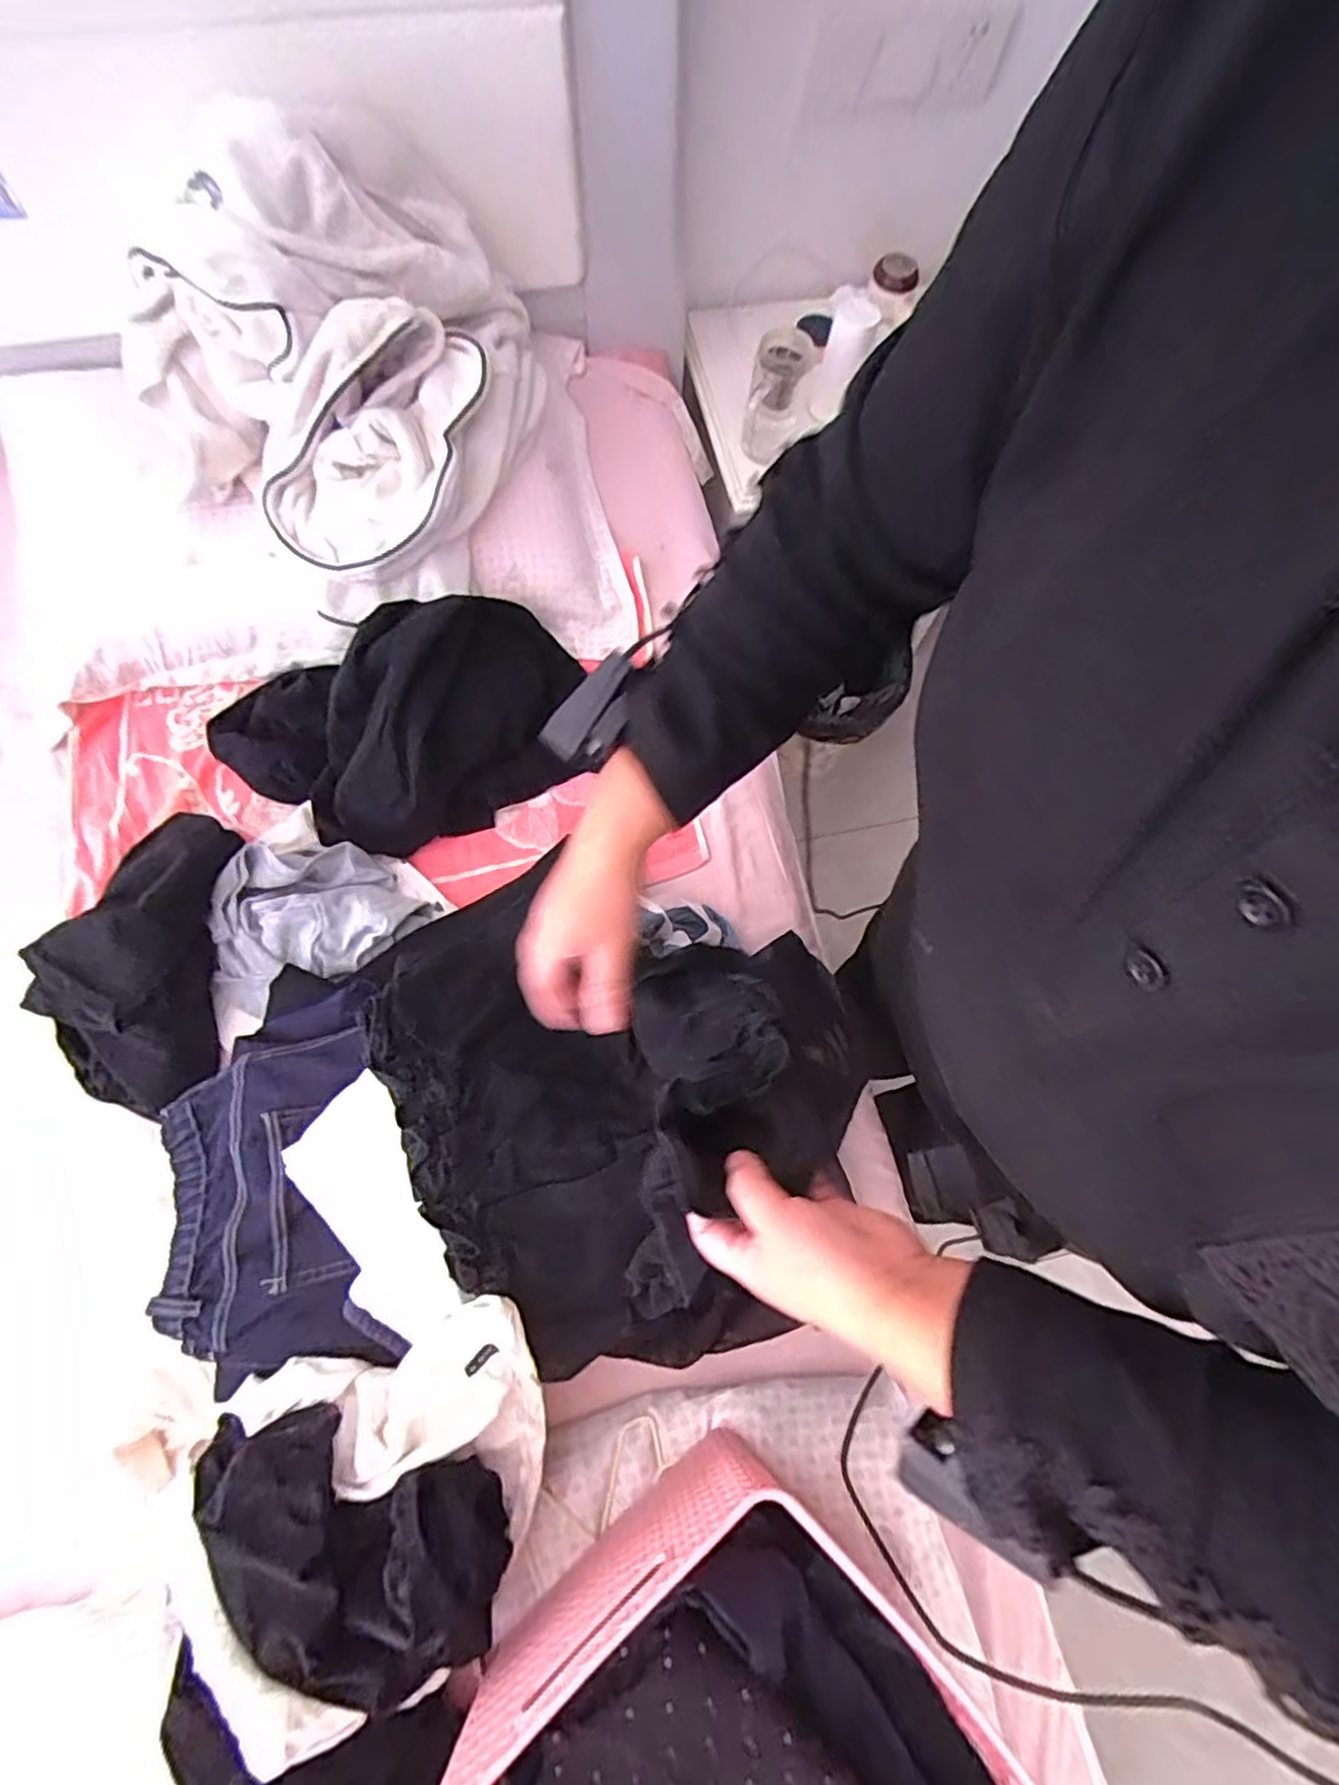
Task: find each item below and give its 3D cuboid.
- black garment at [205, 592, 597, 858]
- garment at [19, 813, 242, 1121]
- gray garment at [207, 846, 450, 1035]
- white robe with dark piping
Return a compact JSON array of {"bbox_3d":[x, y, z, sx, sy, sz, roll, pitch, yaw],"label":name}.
[{"bbox_3d":[-0.321,-0.206,0.823,0.386,0.148,0.276,-27,75,-10],"label":"black garment"},{"bbox_3d":[-0.565,0.060,0.746,0.184,0.107,0.317,7,72,0],"label":"garment"},{"bbox_3d":[-0.399,0.022,0.779,0.244,0.053,0.176,-25,75,-10],"label":"gray garment"},{"bbox_3d":[-0.337,-0.592,0.771,0.397,0.244,0.422,37,74,9],"label":"white robe with dark piping"}]

